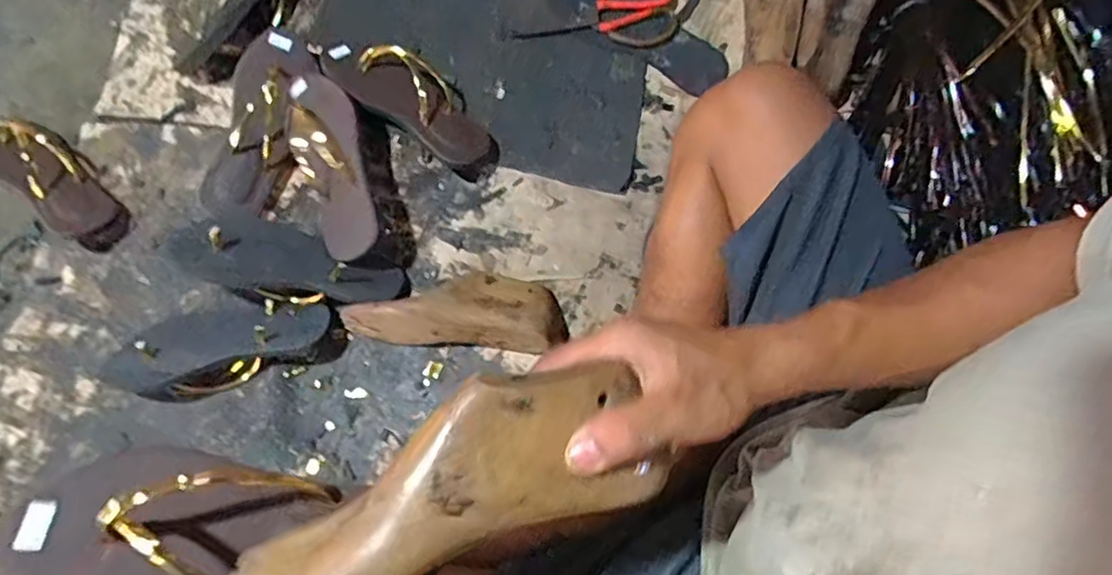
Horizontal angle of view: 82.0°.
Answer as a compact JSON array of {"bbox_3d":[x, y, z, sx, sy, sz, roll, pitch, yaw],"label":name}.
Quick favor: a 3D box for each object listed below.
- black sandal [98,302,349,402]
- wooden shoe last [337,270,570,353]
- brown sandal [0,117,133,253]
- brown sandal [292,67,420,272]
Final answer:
[{"bbox_3d":[-0.365,0.069,0.708,0.244,0.060,0.104,0,77,0],"label":"black sandal"},{"bbox_3d":[-0.108,0.021,0.707,0.231,0.071,0.083,4,77,1],"label":"wooden shoe last"},{"bbox_3d":[-0.615,-0.138,0.772,0.233,0.069,0.081,35,79,8],"label":"brown sandal"},{"bbox_3d":[-0.240,-0.139,0.735,0.098,0.087,0.245,-20,90,-6],"label":"brown sandal"}]

